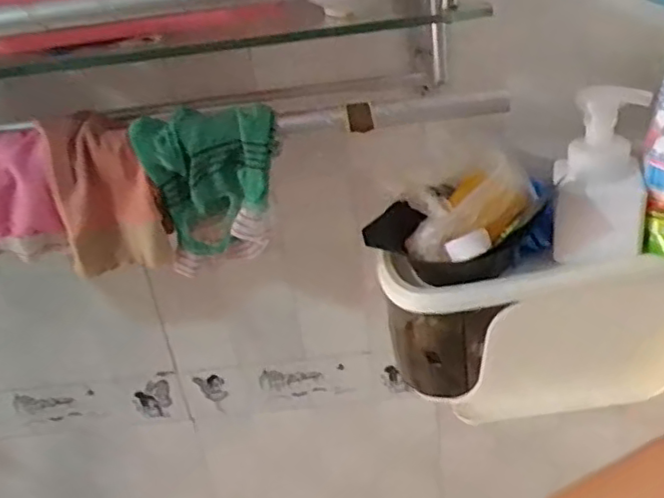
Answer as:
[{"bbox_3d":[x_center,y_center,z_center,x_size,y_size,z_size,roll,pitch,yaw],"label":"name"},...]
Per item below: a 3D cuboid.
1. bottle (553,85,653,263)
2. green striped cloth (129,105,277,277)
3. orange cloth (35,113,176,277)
[{"bbox_3d":[0.210,-0.057,0.498,0.070,0.126,0.058,4,31,20],"label":"bottle"},{"bbox_3d":[-0.084,-0.041,0.455,0.098,0.105,0.041,-9,29,-3],"label":"green striped cloth"},{"bbox_3d":[-0.165,-0.036,0.457,0.069,0.110,0.055,-18,31,-19],"label":"orange cloth"}]

